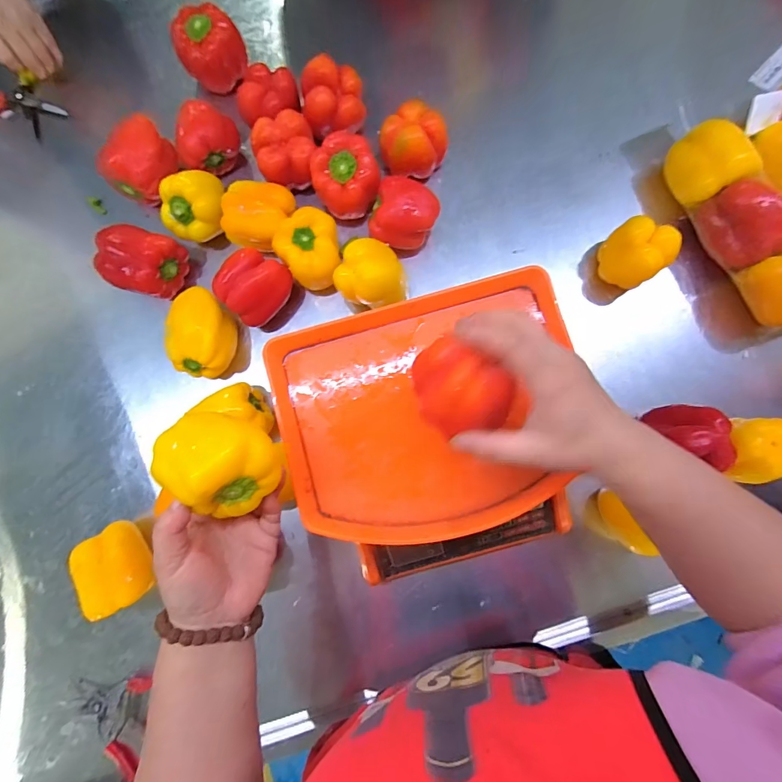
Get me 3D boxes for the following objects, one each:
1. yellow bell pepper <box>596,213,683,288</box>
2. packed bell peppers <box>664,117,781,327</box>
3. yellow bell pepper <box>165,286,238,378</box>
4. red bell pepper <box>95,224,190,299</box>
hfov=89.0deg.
[{"bbox_3d":[0.284,-0.157,0.471,0.066,0.074,0.063,31,85,6],"label":"yellow bell pepper"},{"bbox_3d":[0.412,-0.188,0.455,0.070,0.067,0.258,-28,82,-1],"label":"packed bell peppers"},{"bbox_3d":[-0.226,-0.069,0.484,0.064,0.070,0.104,1,83,3],"label":"yellow bell pepper"},{"bbox_3d":[-0.309,-0.159,0.490,0.082,0.062,0.078,21,84,6],"label":"red bell pepper"}]

